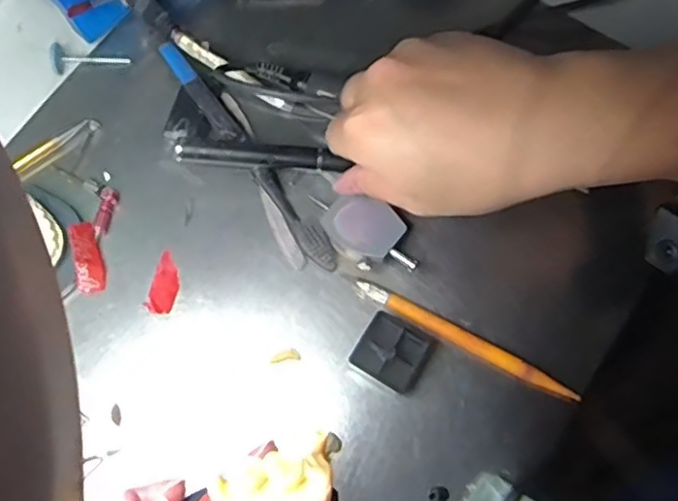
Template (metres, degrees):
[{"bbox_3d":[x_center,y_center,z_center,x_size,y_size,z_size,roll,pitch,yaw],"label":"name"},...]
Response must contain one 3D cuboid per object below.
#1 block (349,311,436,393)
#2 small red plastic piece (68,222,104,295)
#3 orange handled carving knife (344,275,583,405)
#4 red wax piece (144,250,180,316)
[{"bbox_3d":[0.029,0.055,0.353,0.037,0.017,0.034,28,76,9],"label":"block"},{"bbox_3d":[-0.144,0.004,0.371,0.014,0.011,0.041,-11,74,-2],"label":"small red plastic piece"},{"bbox_3d":[0.067,0.048,0.358,0.134,0.012,0.010,29,76,9],"label":"orange handled carving knife"},{"bbox_3d":[-0.099,0.019,0.373,0.016,0.006,0.035,14,74,5],"label":"red wax piece"}]

